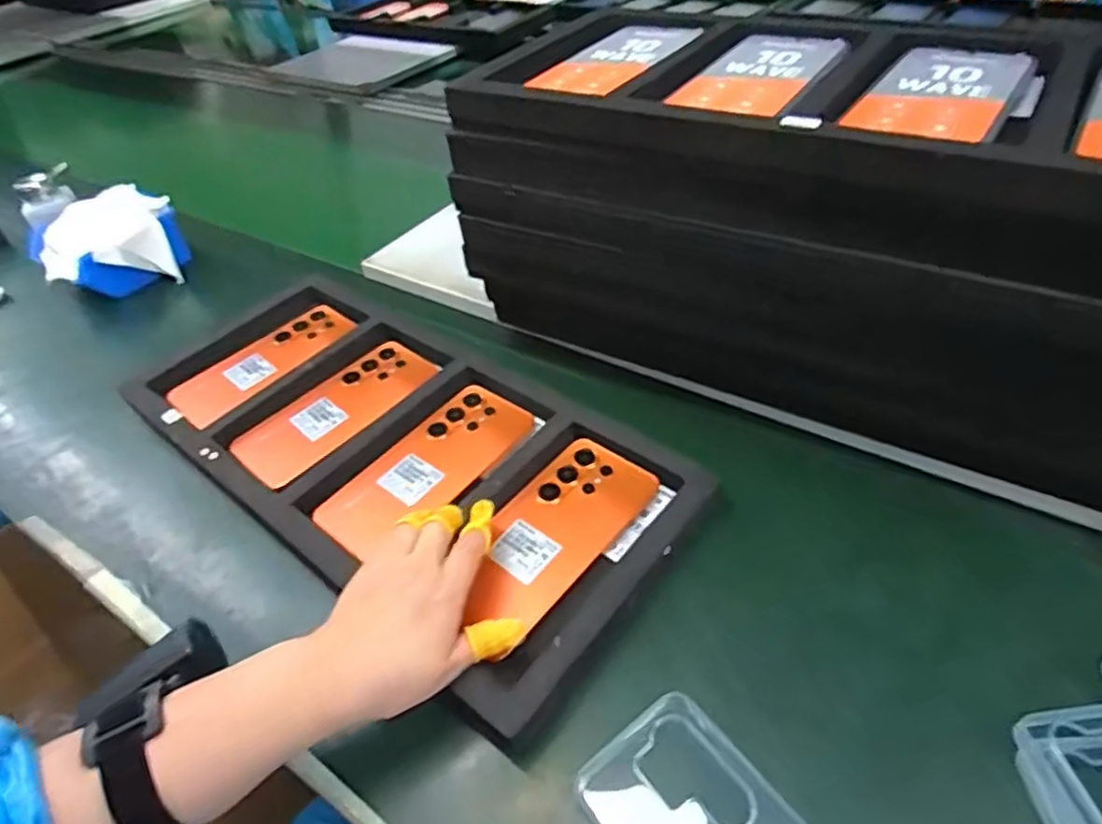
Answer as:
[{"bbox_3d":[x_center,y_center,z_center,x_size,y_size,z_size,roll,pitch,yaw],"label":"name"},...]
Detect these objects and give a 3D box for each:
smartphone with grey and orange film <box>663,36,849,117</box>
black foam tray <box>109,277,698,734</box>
[{"bbox_3d":[0.145,-0.235,0.453,0.074,0.007,0.145,23,50,27],"label":"smartphone with grey and orange film"},{"bbox_3d":[-0.133,0.022,0.526,0.481,0.027,0.212,27,52,31],"label":"black foam tray"}]

